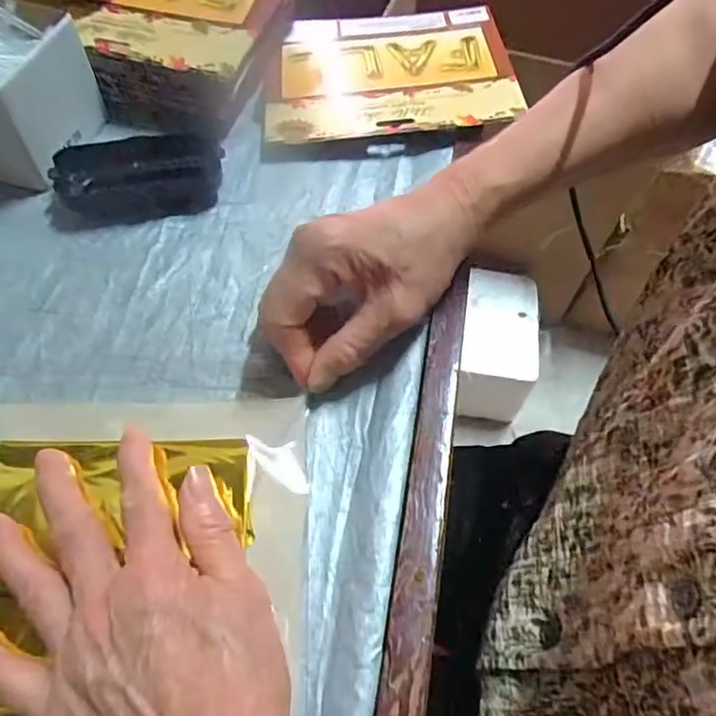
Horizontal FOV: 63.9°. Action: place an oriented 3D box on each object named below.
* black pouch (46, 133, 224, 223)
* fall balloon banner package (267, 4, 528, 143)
[{"bbox_3d":[-0.152,-0.132,0.400,0.105,0.030,0.054,-3,59,2],"label":"black pouch"},{"bbox_3d":[0.025,-0.231,0.460,0.185,0.010,0.150,0,58,-3],"label":"fall balloon banner package"}]

